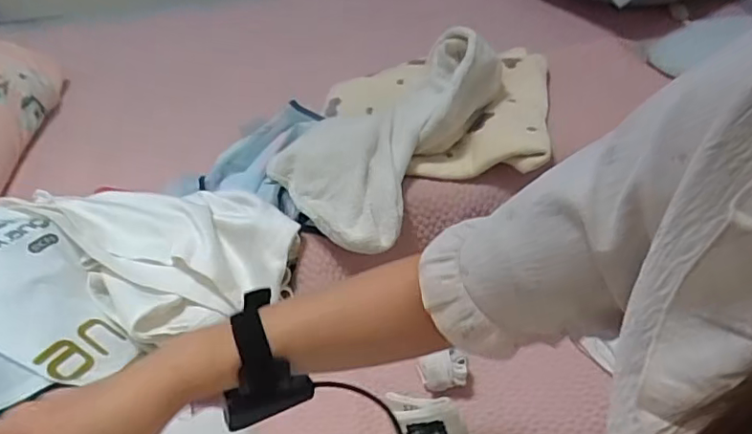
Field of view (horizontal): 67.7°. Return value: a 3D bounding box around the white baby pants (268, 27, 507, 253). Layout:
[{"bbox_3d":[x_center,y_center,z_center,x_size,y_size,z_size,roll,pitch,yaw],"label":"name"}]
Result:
[{"bbox_3d":[0.032,-0.115,0.705,0.174,0.087,0.338,31,66,35],"label":"white baby pants"}]

